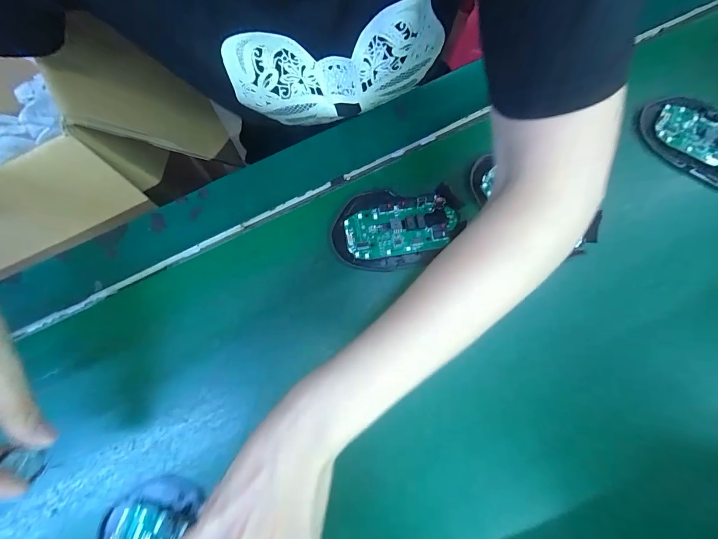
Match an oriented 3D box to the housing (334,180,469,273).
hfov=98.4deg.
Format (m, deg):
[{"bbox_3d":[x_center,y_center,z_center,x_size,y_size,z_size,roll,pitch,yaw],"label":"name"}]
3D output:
[{"bbox_3d":[0.032,-0.036,0.271,0.109,0.019,0.071,1,76,-2],"label":"housing"}]

